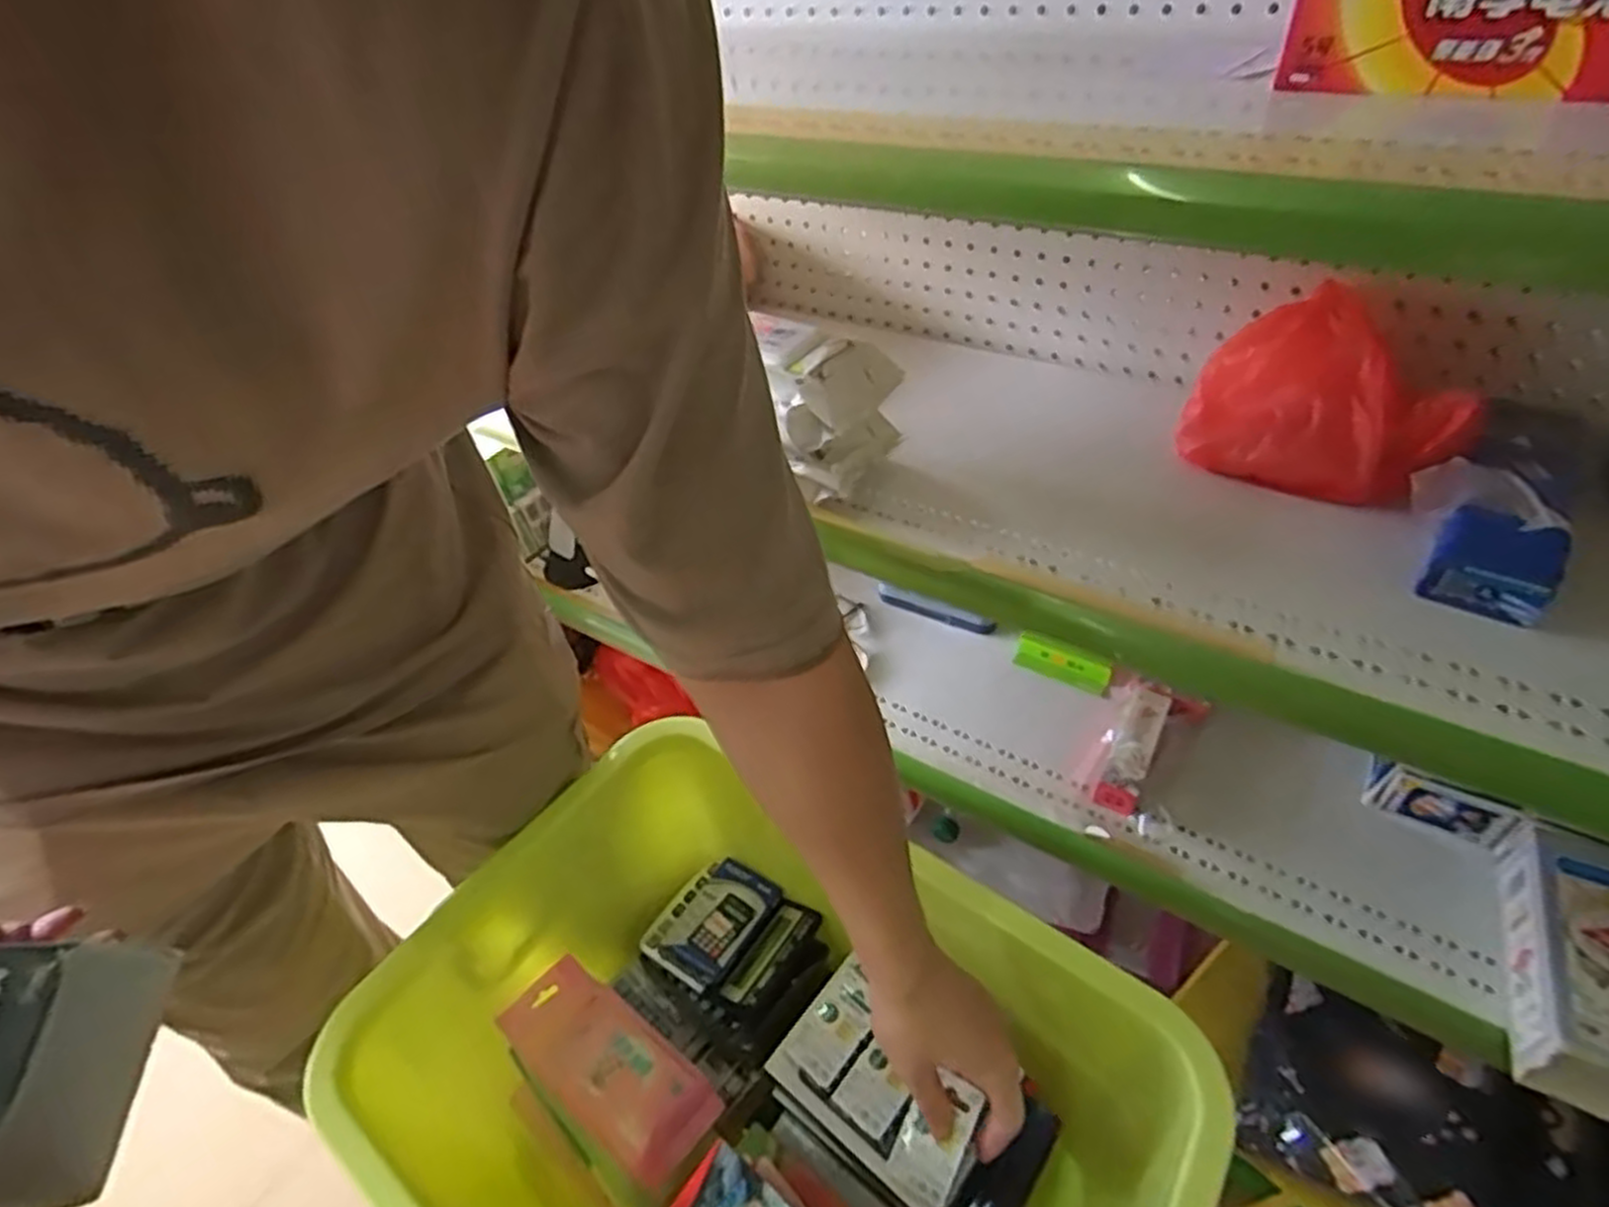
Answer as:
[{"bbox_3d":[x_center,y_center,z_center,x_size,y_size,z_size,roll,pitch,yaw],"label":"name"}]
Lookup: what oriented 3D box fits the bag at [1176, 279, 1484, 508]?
[{"bbox_3d":[0.398,-0.158,0.628,0.126,0.118,0.176,-18,45,-11],"label":"bag"}]

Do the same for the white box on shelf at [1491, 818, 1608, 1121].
[{"bbox_3d":[0.596,0.273,0.597,0.110,0.069,0.206,16,48,22],"label":"white box on shelf"}]

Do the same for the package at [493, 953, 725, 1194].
[{"bbox_3d":[-0.160,0.373,0.640,0.178,0.048,0.085,25,53,29],"label":"package"}]

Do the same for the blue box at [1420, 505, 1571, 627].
[{"bbox_3d":[0.463,-0.026,0.539,0.075,0.052,0.064,26,53,30],"label":"blue box"}]

